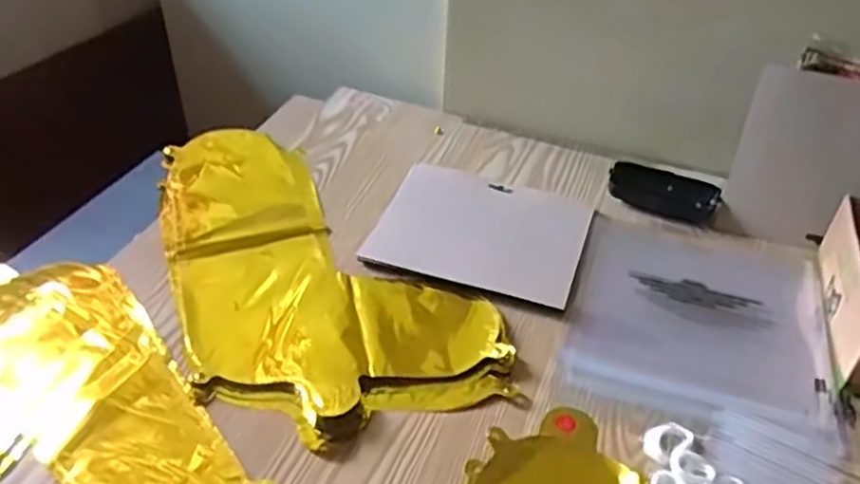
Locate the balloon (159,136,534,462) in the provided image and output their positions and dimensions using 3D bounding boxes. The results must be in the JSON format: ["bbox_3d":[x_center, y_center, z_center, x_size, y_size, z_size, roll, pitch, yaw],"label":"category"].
[{"bbox_3d":[-0.115,0.006,0.663,0.235,0.015,0.417,-12,41,-18],"label":"balloon"}]

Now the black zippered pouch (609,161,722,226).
[{"bbox_3d":[0.247,-0.053,0.757,0.110,0.026,0.045,16,40,17],"label":"black zippered pouch"}]

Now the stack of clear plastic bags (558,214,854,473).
[{"bbox_3d":[0.233,0.062,0.614,0.207,0.007,0.227,13,40,12],"label":"stack of clear plastic bags"}]

